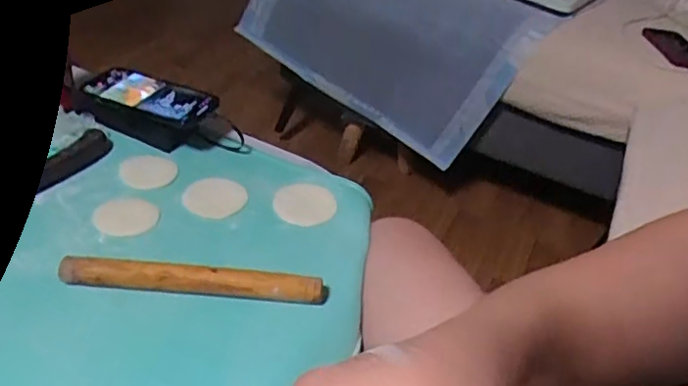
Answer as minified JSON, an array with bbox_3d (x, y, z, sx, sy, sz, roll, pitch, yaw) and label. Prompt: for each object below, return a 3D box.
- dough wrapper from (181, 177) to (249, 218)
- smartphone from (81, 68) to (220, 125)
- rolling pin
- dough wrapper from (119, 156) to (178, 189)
[{"bbox_3d":[-0.150,0.003,0.670,0.070,0.004,0.072,5,38,-4],"label":"dough wrapper"},{"bbox_3d":[-0.245,-0.123,0.719,0.156,0.015,0.077,19,40,14],"label":"smartphone"},{"bbox_3d":[-0.144,0.083,0.550,0.242,0.024,0.024,4,38,-5],"label":"rolling pin"},{"bbox_3d":[-0.235,-0.026,0.693,0.066,0.006,0.066,8,37,-6],"label":"dough wrapper"}]

